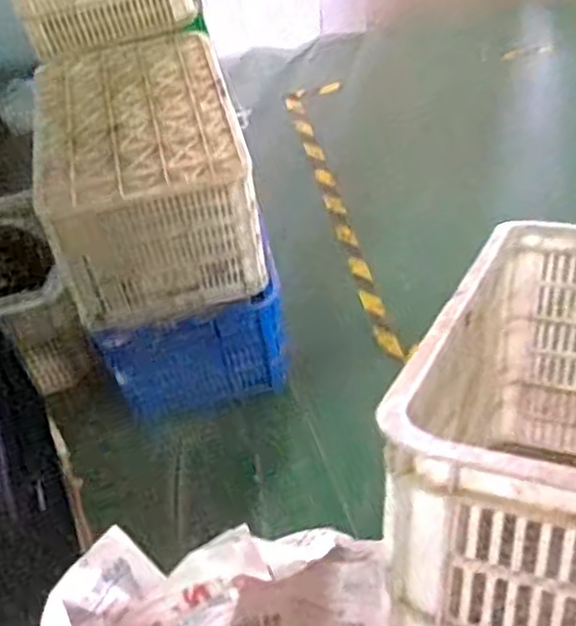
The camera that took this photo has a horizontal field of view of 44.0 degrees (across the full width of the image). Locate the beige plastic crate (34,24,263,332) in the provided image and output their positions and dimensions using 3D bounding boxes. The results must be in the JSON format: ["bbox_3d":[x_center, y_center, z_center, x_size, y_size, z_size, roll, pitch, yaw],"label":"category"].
[{"bbox_3d":[-0.316,-0.331,1.613,0.413,0.336,0.590,-13,52,-4],"label":"beige plastic crate"}]

